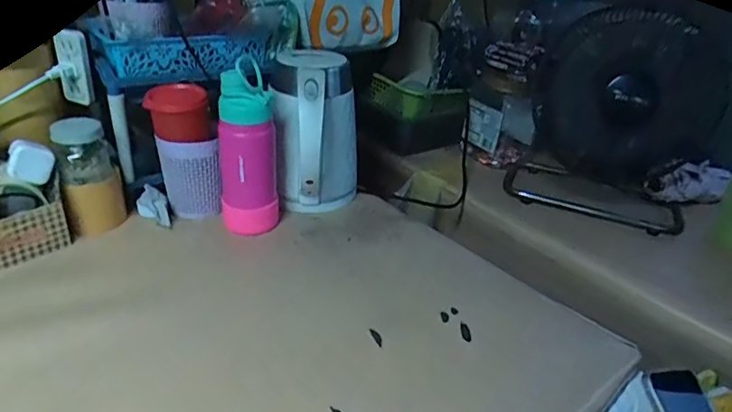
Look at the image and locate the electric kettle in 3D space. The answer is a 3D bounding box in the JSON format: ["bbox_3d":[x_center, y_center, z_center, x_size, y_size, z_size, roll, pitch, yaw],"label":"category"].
[{"bbox_3d":[-0.073,-0.098,0.749,0.124,0.211,0.127,3,29,-5],"label":"electric kettle"}]

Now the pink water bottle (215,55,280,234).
[{"bbox_3d":[-0.155,-0.070,0.688,0.073,0.214,0.067,-8,31,-22],"label":"pink water bottle"}]

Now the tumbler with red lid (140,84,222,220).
[{"bbox_3d":[-0.249,-0.073,0.716,0.084,0.168,0.076,-5,31,-18],"label":"tumbler with red lid"}]

